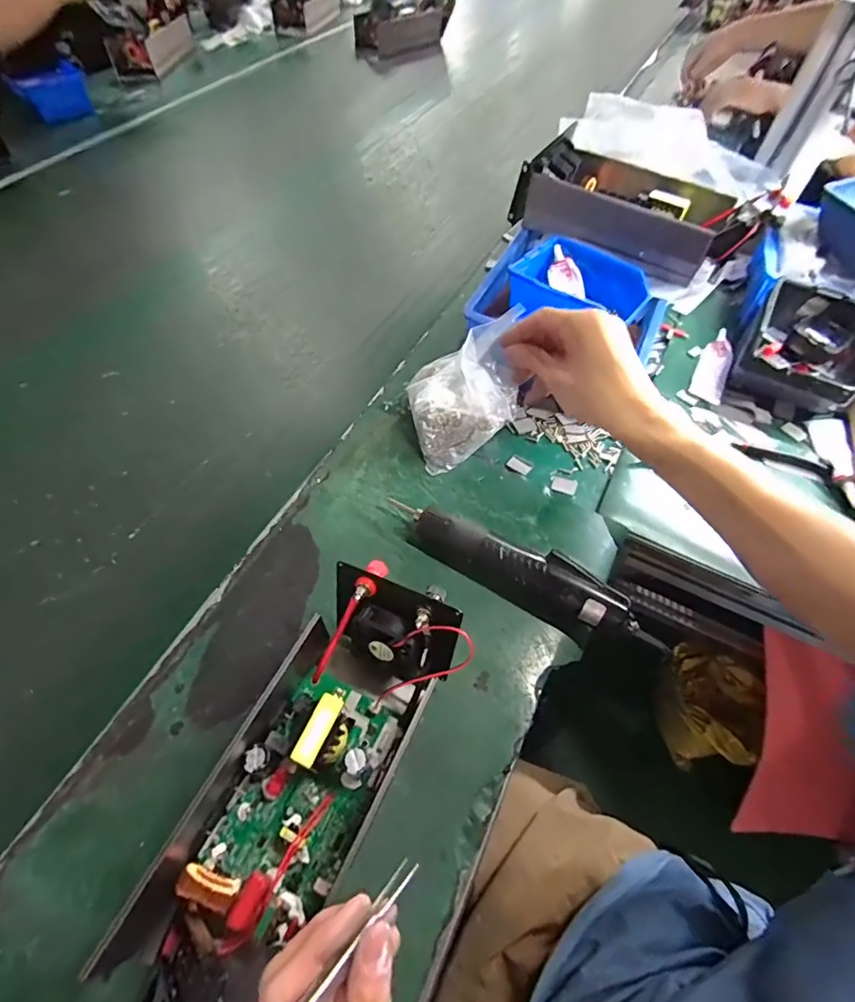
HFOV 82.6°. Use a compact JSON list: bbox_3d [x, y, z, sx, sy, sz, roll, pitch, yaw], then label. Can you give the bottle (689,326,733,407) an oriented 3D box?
[{"bbox_3d":[0.368,-0.174,0.625,0.035,0.022,0.124,22,58,12],"label":"bottle"}]

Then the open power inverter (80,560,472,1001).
[{"bbox_3d":[-0.085,0.180,0.316,0.105,0.089,0.265,23,59,12],"label":"open power inverter"}]

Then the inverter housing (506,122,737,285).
[{"bbox_3d":[0.237,-0.364,0.595,0.234,0.077,0.117,32,61,18],"label":"inverter housing"}]

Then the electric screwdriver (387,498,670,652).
[{"bbox_3d":[0.079,0.063,0.440,0.254,0.040,0.049,28,60,15],"label":"electric screwdriver"}]

